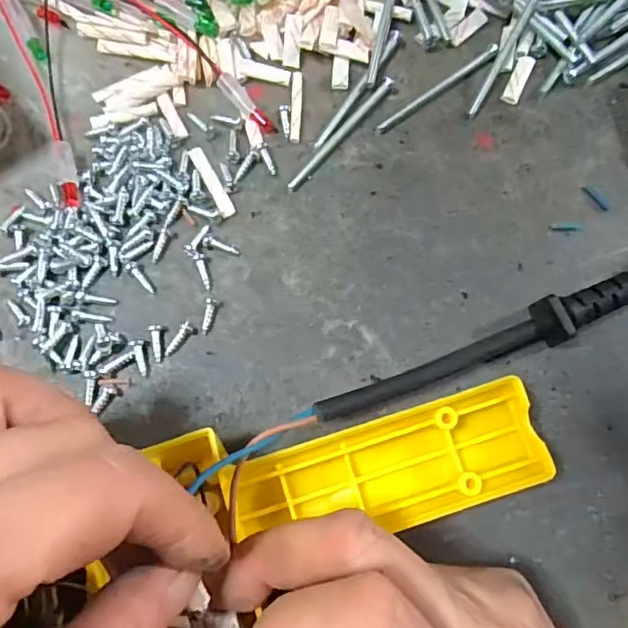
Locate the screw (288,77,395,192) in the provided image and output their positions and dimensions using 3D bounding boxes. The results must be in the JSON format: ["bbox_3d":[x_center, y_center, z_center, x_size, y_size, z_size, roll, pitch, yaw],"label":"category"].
[{"bbox_3d":[0.011,-0.073,0.227,0.004,0.006,0.062,41,79,7],"label":"screw"}]

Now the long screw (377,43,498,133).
[{"bbox_3d":[0.050,-0.092,0.232,0.060,0.006,0.005,-34,80,-8],"label":"long screw"}]

